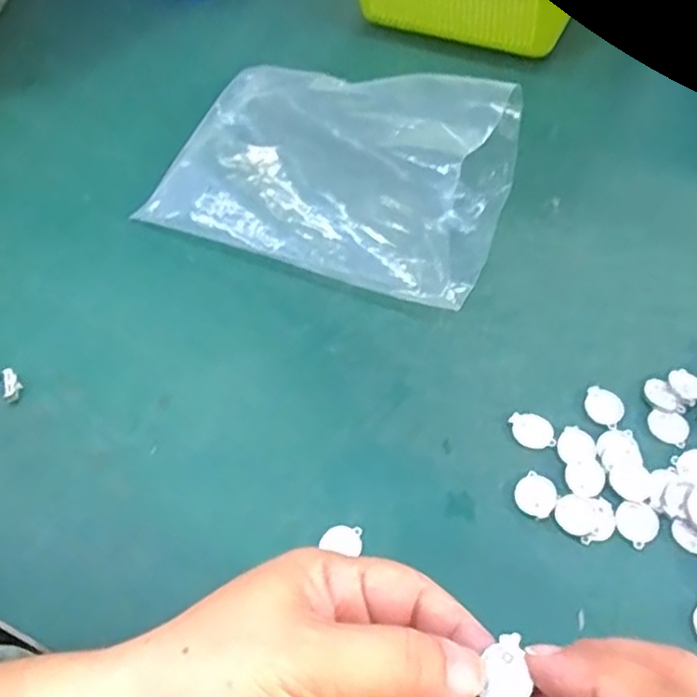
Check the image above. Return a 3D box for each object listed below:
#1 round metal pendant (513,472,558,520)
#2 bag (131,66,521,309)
[{"bbox_3d":[0.080,0.062,0.292,0.017,0.004,0.019,21,59,17],"label":"round metal pendant"},{"bbox_3d":[-0.011,-0.103,0.378,0.190,0.061,0.118,19,59,16],"label":"bag"}]

